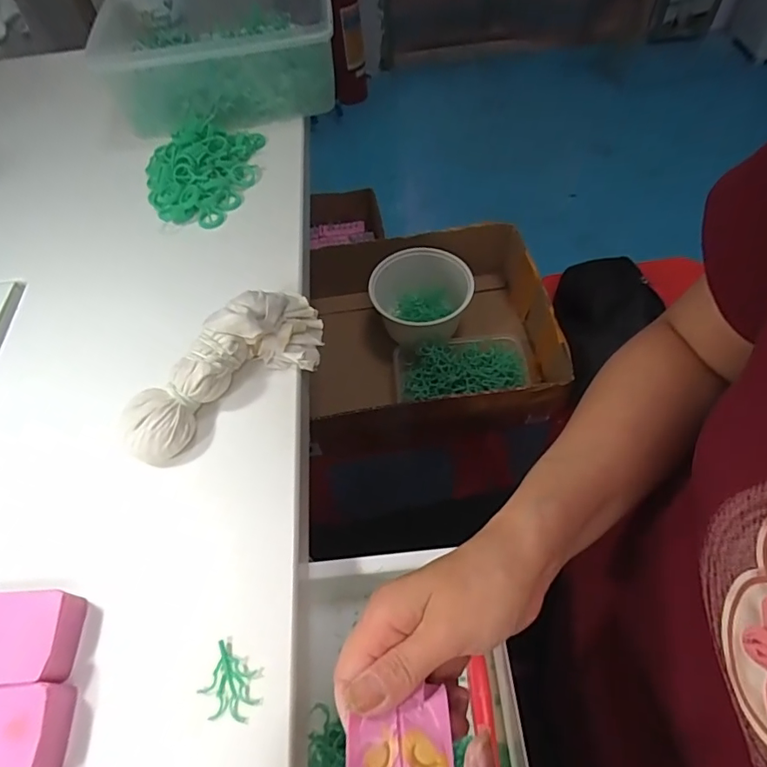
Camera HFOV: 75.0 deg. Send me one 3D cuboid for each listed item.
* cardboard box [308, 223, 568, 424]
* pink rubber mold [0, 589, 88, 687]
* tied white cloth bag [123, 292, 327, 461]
[{"bbox_3d":[0.059,-0.067,0.665,0.311,0.115,0.271,-7,58,1],"label":"cardboard box"},{"bbox_3d":[-0.211,0.144,0.281,0.073,0.026,0.046,-4,59,0],"label":"pink rubber mold"},{"bbox_3d":[-0.113,-0.010,0.357,0.158,0.056,0.051,-37,64,-18],"label":"tied white cloth bag"}]

